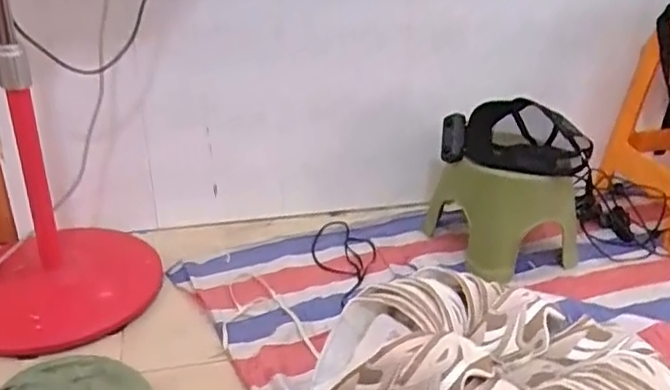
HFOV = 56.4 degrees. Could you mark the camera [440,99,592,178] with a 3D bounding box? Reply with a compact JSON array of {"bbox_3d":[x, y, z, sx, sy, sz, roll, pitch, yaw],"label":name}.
[{"bbox_3d":[0.383,-0.118,1.335,0.302,0.145,0.095,5,27,6],"label":"camera"}]

